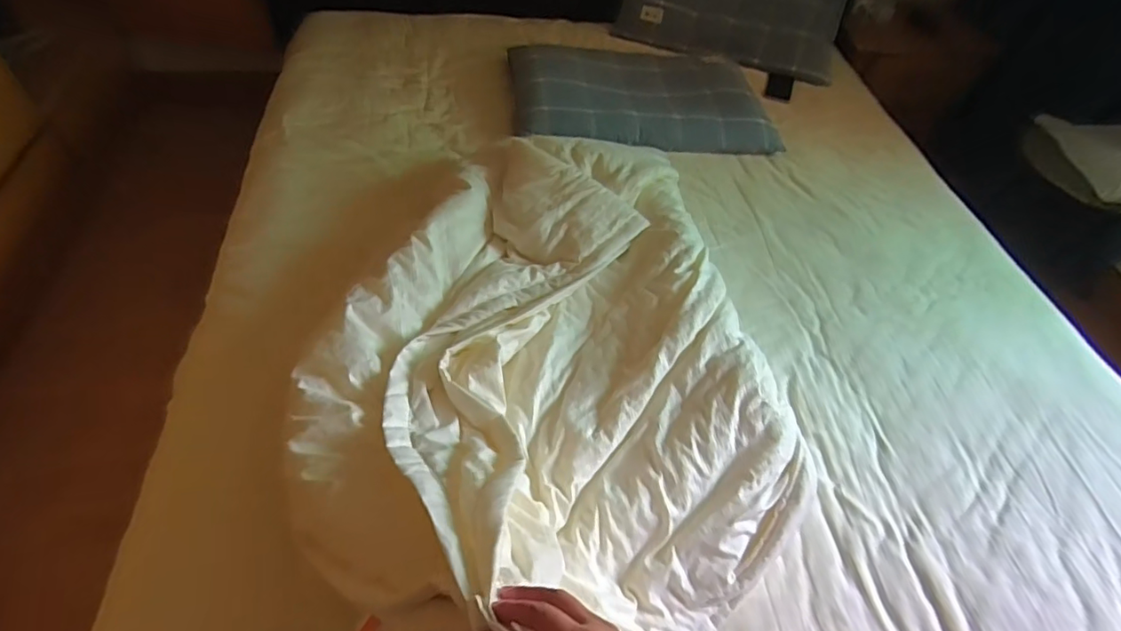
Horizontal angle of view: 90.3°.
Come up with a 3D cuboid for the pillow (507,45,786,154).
[{"bbox_3d":[0.215,-0.584,1.481,0.686,0.098,0.360,5,52,-4],"label":"pillow"}]

